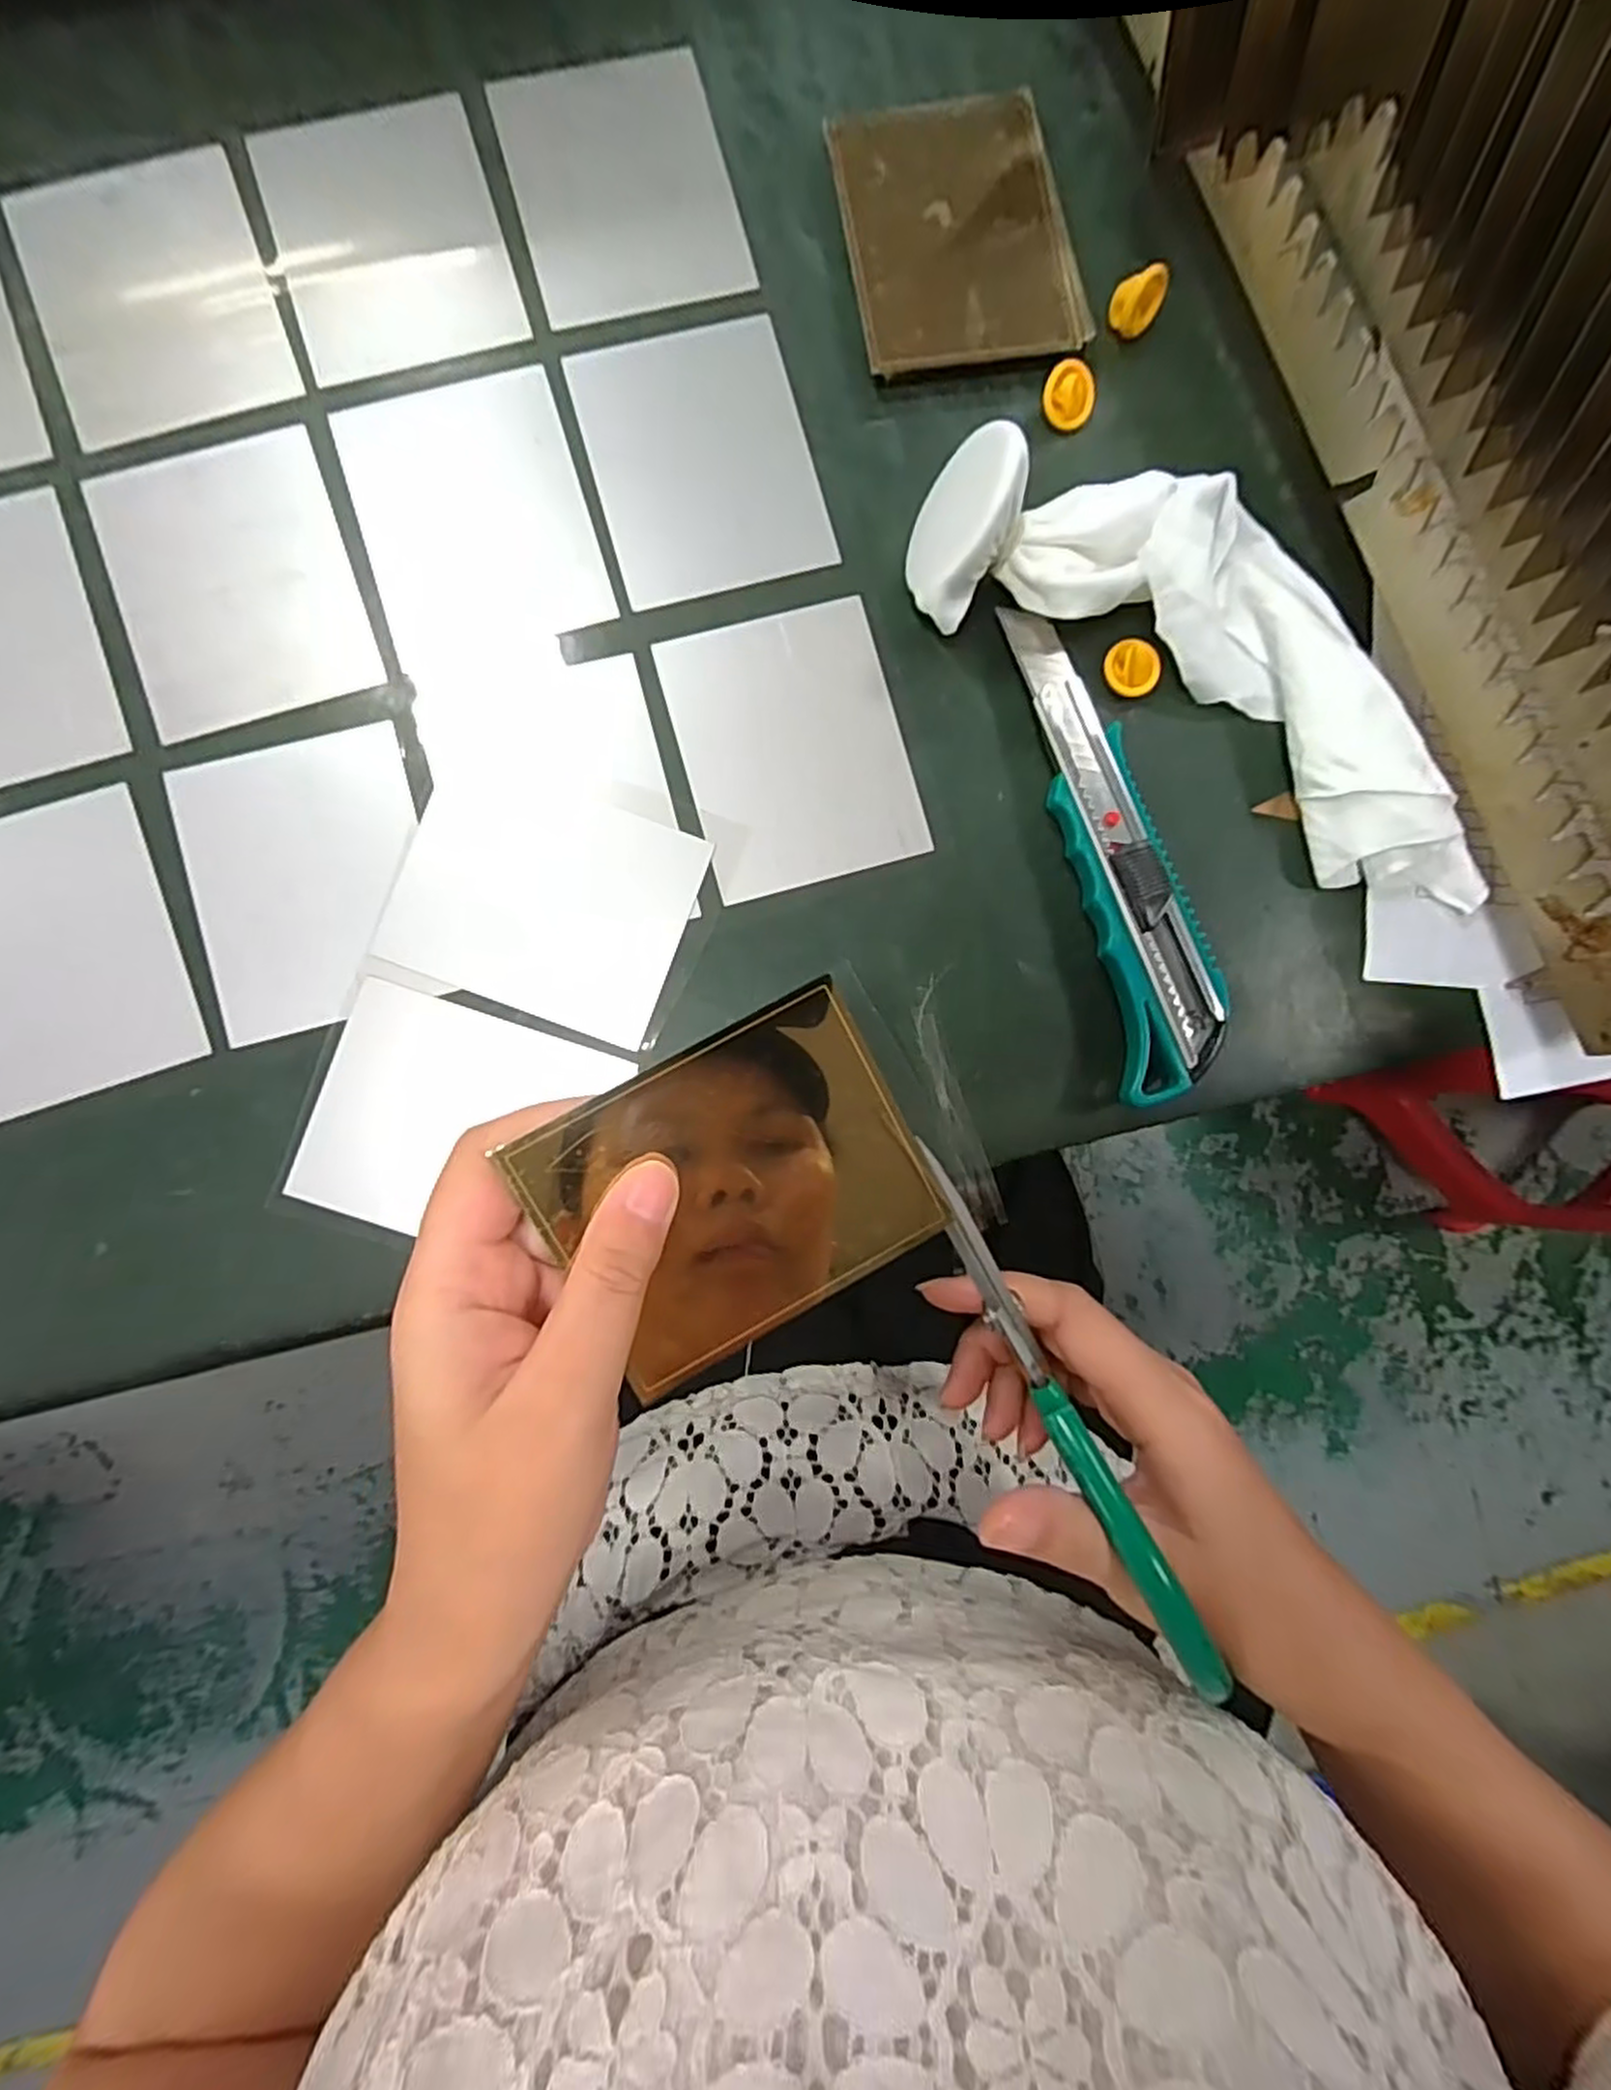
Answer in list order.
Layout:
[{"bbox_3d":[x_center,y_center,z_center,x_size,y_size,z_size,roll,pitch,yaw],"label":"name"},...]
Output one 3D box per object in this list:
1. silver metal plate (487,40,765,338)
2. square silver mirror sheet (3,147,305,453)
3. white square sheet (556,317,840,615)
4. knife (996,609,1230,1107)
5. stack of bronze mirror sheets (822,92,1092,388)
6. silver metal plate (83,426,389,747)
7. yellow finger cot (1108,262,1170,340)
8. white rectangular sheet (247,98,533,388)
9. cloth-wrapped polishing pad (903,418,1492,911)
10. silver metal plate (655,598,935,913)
[{"bbox_3d":[-0.070,-0.326,0.288,0.079,0.004,0.099,-15,88,-4],"label":"silver metal plate"},{"bbox_3d":[-0.236,-0.272,0.276,0.080,0.005,0.101,-18,89,-4],"label":"square silver mirror sheet"},{"bbox_3d":[-0.038,-0.217,0.280,0.078,0.004,0.100,-16,88,-4],"label":"white square sheet"},{"bbox_3d":[0.114,-0.071,0.274,0.045,0.021,0.176,-12,88,-4],"label":"knife"},{"bbox_3d":[0.057,-0.308,0.288,0.084,0.009,0.105,-11,88,-4],"label":"stack of bronze mirror sheets"},{"bbox_3d":[-0.202,-0.163,0.267,0.080,0.004,0.096,-19,89,-4],"label":"silver metal plate"},{"bbox_3d":[0.126,-0.281,0.287,0.017,0.017,0.018,0,87,-3],"label":"yellow finger cot"},{"bbox_3d":[-0.154,-0.299,0.281,0.079,0.004,0.097,-17,88,-4],"label":"white rectangular sheet"},{"bbox_3d":[0.154,-0.144,0.267,0.239,0.044,0.097,32,86,-1],"label":"cloth-wrapped polishing pad"},{"bbox_3d":[-0.004,-0.108,0.277,0.078,0.004,0.097,-16,88,-4],"label":"silver metal plate"}]

